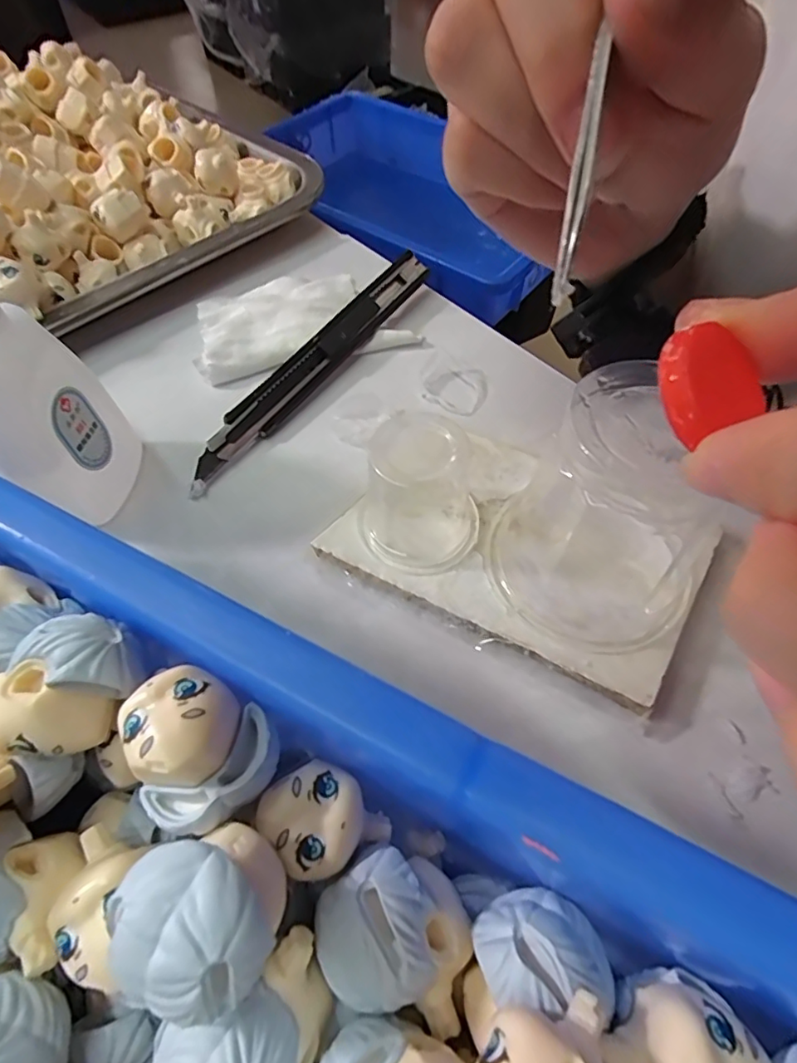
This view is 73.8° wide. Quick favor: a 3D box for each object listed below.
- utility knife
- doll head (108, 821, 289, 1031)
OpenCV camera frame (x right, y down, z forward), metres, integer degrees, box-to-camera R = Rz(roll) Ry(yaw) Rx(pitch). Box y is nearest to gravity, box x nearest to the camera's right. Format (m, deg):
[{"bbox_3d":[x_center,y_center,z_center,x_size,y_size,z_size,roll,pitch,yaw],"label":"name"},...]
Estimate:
[{"bbox_3d":[-0.033,-0.072,0.218,0.015,0.007,0.148,43,66,-11],"label":"utility knife"},{"bbox_3d":[-0.028,0.058,0.080,0.021,0.020,0.022,-31,61,-16],"label":"doll head"}]

